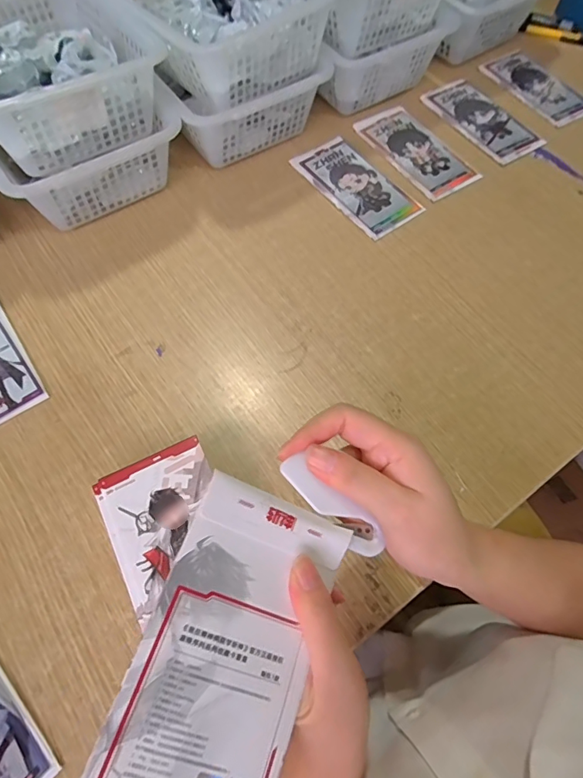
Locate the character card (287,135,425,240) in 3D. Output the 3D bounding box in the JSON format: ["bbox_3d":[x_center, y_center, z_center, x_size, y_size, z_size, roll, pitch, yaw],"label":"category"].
[{"bbox_3d":[0.079,-0.251,0.553,0.083,0.004,0.161,-35,70,-16],"label":"character card"}]

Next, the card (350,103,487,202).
[{"bbox_3d":[0.161,-0.312,0.586,0.084,0.004,0.168,-30,68,-14],"label":"card"}]

